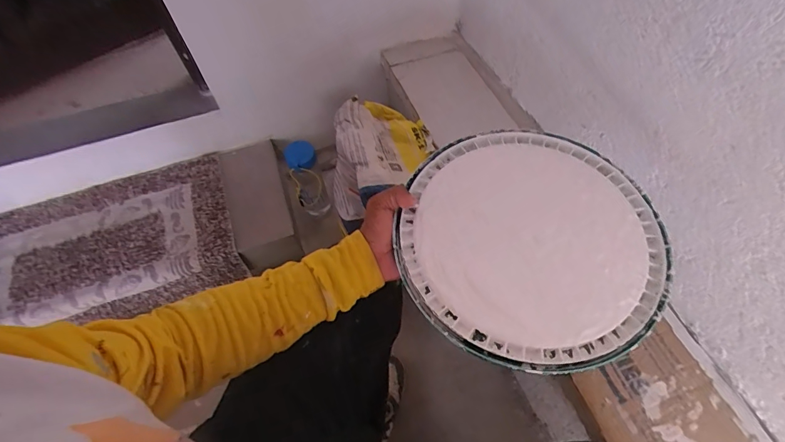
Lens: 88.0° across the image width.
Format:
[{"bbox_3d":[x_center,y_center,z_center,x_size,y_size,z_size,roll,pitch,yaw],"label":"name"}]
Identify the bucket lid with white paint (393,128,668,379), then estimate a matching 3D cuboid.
[{"bbox_3d":[0.161,0.014,0.479,0.287,0.017,0.311,-1,58,2],"label":"bucket lid with white paint"}]

